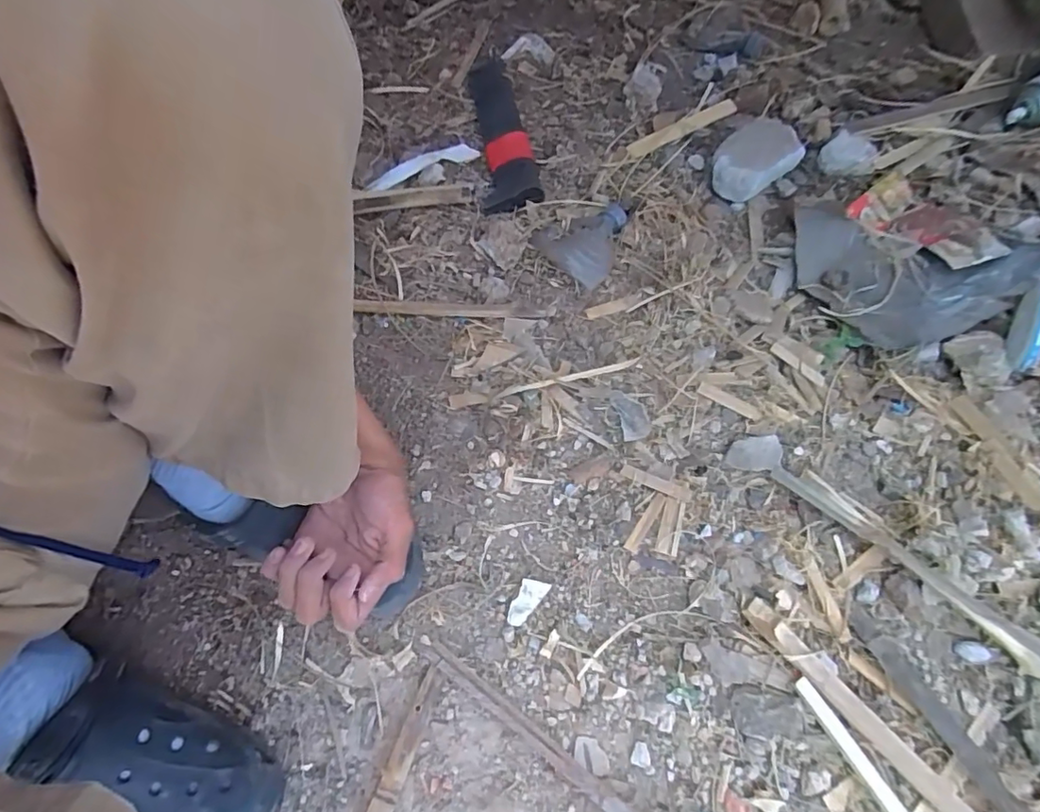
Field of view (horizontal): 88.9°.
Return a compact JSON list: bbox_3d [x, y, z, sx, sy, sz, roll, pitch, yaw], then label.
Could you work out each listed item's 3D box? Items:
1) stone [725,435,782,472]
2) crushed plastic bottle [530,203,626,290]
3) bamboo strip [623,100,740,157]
[{"bbox_3d":[0.242,0.050,0.545,0.059,0.006,0.034,-5,65,-1],"label":"stone"},{"bbox_3d":[0.085,-0.214,0.667,0.103,0.037,0.111,39,72,17],"label":"crushed plastic bottle"},{"bbox_3d":[0.234,-0.401,0.763,0.187,0.005,0.021,-28,68,-11],"label":"bamboo strip"}]

